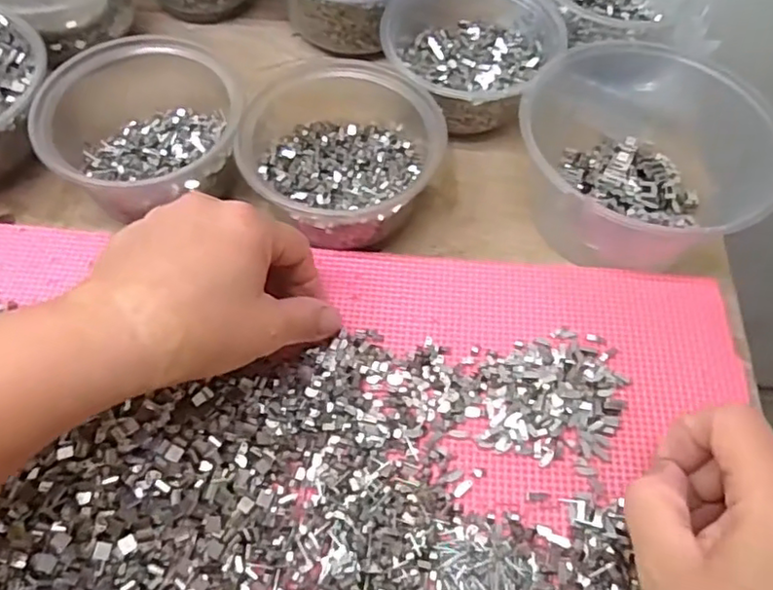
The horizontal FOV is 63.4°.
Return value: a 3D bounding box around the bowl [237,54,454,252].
[{"bbox_3d":[-0.027,-0.088,0.370,0.109,0.050,0.118,1,59,-2],"label":"bowl"}]

